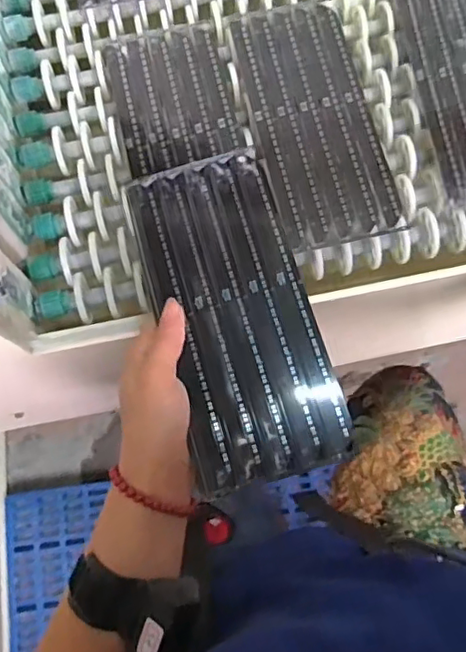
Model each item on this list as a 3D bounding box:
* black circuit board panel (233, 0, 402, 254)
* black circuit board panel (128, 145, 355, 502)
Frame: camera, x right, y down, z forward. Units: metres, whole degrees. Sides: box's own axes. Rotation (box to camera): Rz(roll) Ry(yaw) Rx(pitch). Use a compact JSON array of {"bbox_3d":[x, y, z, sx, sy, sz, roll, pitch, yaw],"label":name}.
[{"bbox_3d":[0.067,-0.179,0.505,0.098,0.009,0.229,-13,73,-4],"label":"black circuit board panel"},{"bbox_3d":[0.000,-0.012,0.411,0.102,0.009,0.232,-16,75,-5],"label":"black circuit board panel"}]

